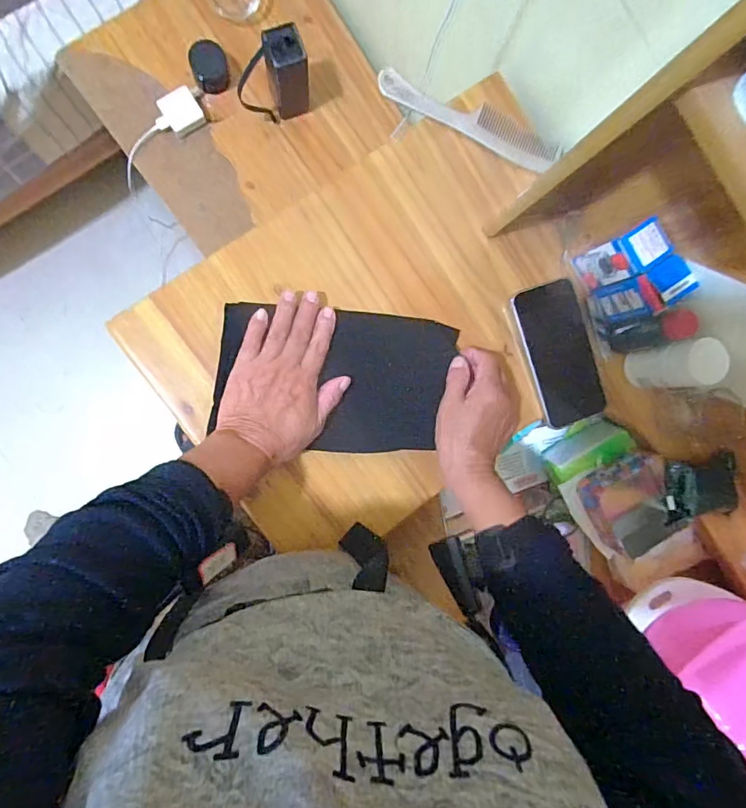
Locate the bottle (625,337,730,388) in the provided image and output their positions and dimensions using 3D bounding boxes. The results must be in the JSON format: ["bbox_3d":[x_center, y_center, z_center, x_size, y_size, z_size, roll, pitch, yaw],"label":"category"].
[{"bbox_3d":[0.328,-0.043,0.524,0.049,0.086,0.045,-7,93,-9],"label":"bottle"}]

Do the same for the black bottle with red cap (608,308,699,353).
[{"bbox_3d":[0.301,-0.078,0.522,0.040,0.085,0.035,-8,93,-9],"label":"black bottle with red cap"}]

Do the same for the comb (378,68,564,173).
[{"bbox_3d":[0.110,-0.315,0.533,0.213,0.011,0.040,21,88,-10],"label":"comb"}]

